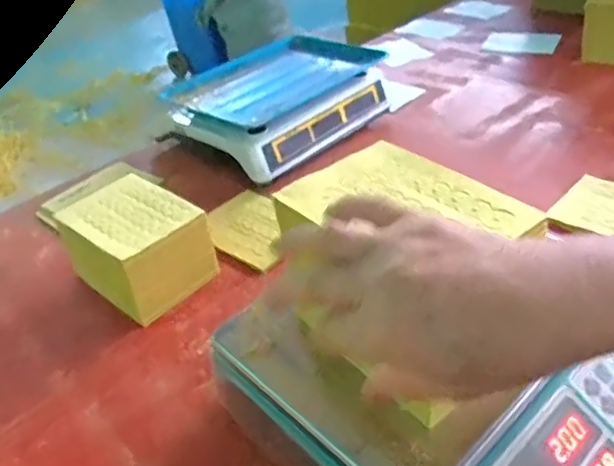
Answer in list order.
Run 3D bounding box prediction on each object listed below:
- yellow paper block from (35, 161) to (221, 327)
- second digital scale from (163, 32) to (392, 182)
[{"bbox_3d":[-0.209,0.019,0.692,0.176,0.100,0.124,21,46,34],"label":"yellow paper block"},{"bbox_3d":[-0.052,-0.222,0.955,0.275,0.089,0.322,21,45,33],"label":"second digital scale"}]

